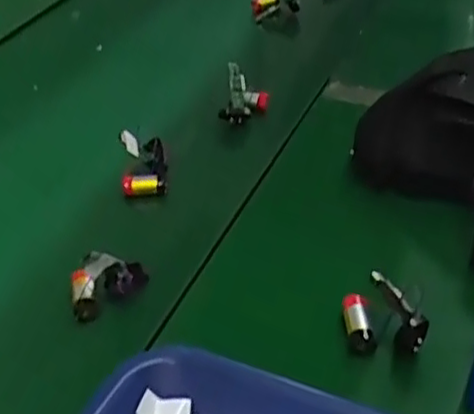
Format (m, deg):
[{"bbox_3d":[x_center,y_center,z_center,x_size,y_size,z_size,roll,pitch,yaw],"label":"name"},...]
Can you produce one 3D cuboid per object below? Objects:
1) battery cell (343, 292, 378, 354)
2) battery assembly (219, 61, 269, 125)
[{"bbox_3d":[0.076,0.073,0.428,0.015,0.015,0.037,-3,39,1],"label":"battery cell"},{"bbox_3d":[0.006,-0.103,0.627,0.045,0.054,0.022,-3,39,1],"label":"battery assembly"}]

